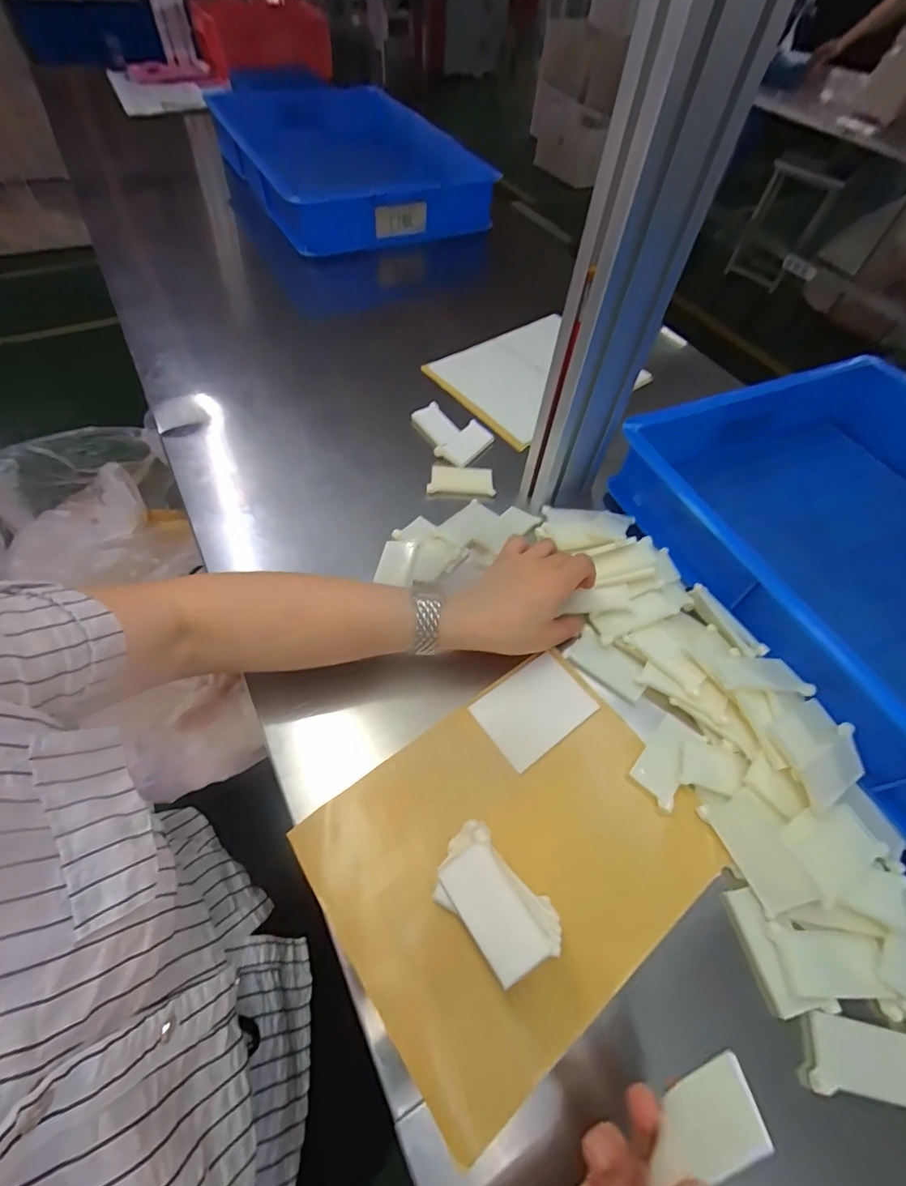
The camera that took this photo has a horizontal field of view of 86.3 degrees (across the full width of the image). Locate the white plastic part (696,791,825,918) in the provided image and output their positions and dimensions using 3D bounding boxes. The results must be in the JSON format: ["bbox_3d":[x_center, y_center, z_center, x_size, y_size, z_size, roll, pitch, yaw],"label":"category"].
[{"bbox_3d":[0.222,0.188,0.351,0.041,0.007,0.074,-26,52,1],"label":"white plastic part"}]

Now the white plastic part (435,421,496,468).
[{"bbox_3d":[0.017,-0.181,0.587,0.040,0.010,0.073,36,63,18],"label":"white plastic part"}]

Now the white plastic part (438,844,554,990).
[{"bbox_3d":[0.023,0.185,0.281,0.033,0.011,0.068,-29,64,-20],"label":"white plastic part"}]

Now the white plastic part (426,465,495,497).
[{"bbox_3d":[0.009,-0.130,0.556,0.074,0.011,0.037,0,58,-3],"label":"white plastic part"}]

